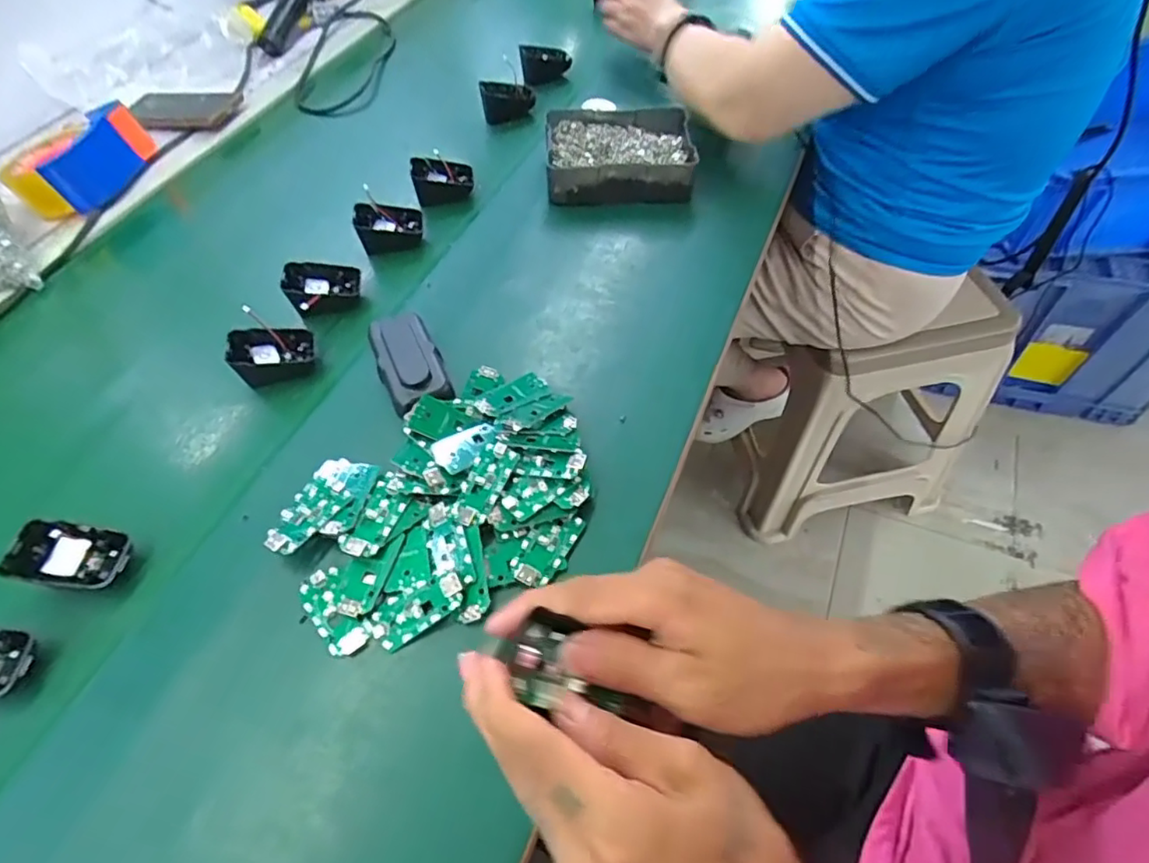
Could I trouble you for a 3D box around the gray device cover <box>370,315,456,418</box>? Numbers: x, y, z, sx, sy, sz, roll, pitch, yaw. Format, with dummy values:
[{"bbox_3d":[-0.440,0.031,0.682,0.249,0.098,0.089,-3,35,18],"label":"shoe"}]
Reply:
[{"bbox_3d":[-0.143,-0.061,0.509,0.051,0.022,0.105,-22,57,-11],"label":"gray device cover"}]

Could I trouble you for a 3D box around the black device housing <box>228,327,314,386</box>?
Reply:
[{"bbox_3d":[-0.264,-0.067,0.523,0.064,0.043,0.043,-19,56,-9],"label":"black device housing"}]

